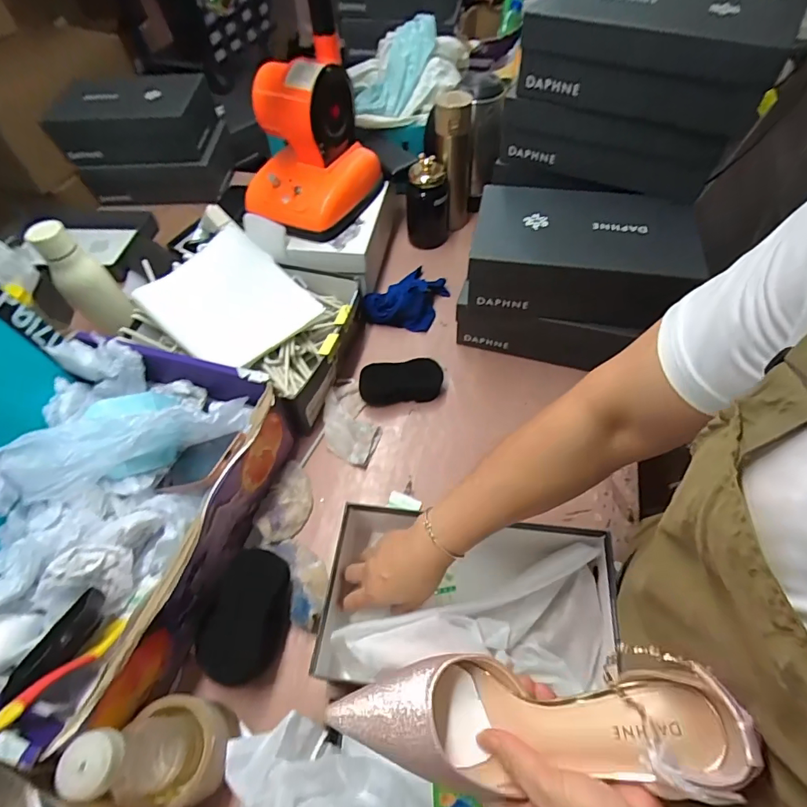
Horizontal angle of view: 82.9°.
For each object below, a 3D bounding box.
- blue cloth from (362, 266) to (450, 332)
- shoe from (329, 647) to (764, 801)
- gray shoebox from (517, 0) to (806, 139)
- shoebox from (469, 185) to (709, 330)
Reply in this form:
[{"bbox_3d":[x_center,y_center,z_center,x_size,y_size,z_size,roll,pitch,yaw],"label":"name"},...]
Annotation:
[{"bbox_3d":[0.011,-0.196,0.818,0.117,0.042,0.159,20,59,15],"label":"blue cloth"},{"bbox_3d":[0.073,0.206,0.297,0.246,0.083,0.076,-15,52,23],"label":"shoe"},{"bbox_3d":[0.323,-0.467,0.604,0.307,0.105,0.156,20,59,15],"label":"gray shoebox"},{"bbox_3d":[0.251,-0.216,0.663,0.289,0.095,0.188,9,56,8],"label":"shoebox"}]

